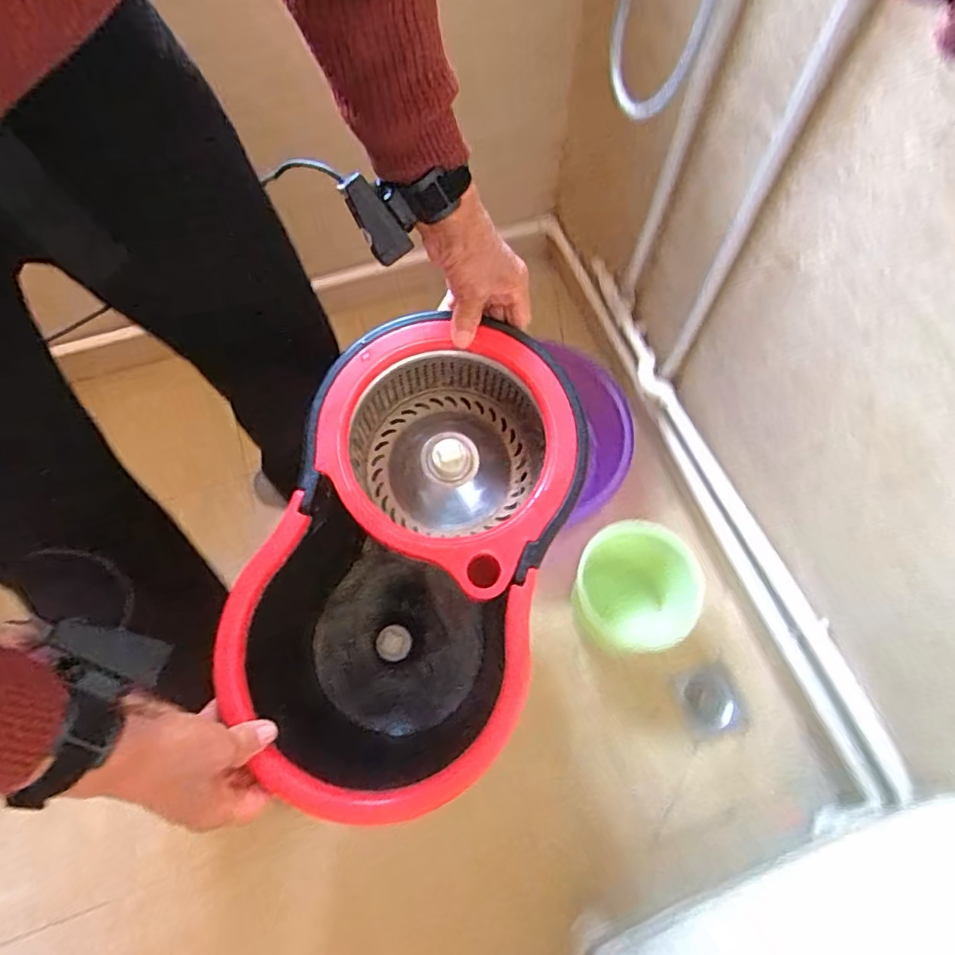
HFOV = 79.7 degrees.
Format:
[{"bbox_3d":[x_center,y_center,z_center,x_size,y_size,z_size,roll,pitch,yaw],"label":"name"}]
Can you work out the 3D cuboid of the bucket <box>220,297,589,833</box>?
[{"bbox_3d":[-0.057,0.091,0.574,0.243,0.249,0.421,17,66,8],"label":"bucket"}]

